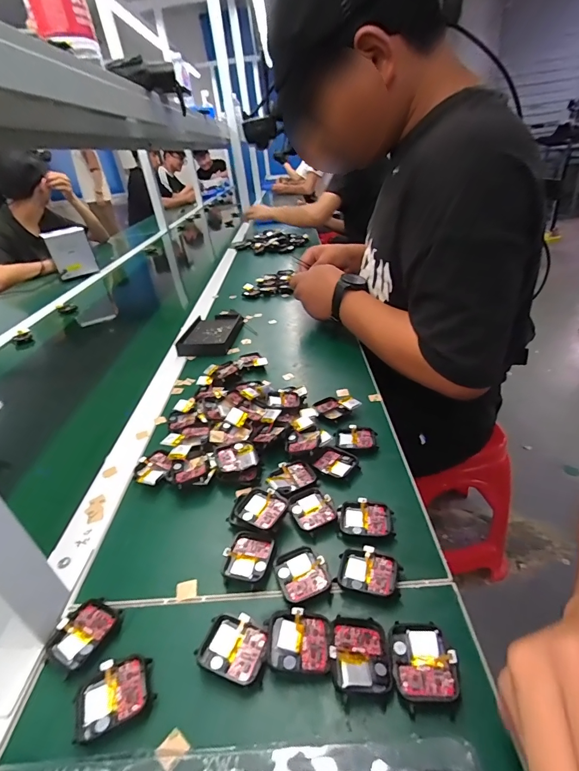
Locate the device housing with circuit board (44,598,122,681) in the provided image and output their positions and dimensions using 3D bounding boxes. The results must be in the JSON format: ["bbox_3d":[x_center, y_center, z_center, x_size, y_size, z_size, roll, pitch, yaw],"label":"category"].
[{"bbox_3d":[-0.149,0.178,0.275,0.037,0.008,0.044,8,35,24],"label":"device housing with circuit board"}]

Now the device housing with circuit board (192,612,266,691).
[{"bbox_3d":[-0.036,0.178,0.257,0.044,0.013,0.037,6,34,20],"label":"device housing with circuit board"}]

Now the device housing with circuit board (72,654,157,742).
[{"bbox_3d":[-0.111,0.196,0.241,0.045,0.011,0.037,-19,33,-18],"label":"device housing with circuit board"}]

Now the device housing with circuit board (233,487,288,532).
[{"bbox_3d":[-0.026,0.112,0.346,0.045,0.014,0.037,15,38,33],"label":"device housing with circuit board"}]

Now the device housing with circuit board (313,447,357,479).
[{"bbox_3d":[0.048,0.082,0.400,0.039,0.010,0.038,18,40,35],"label":"device housing with circuit board"}]

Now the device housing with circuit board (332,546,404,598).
[{"bbox_3d":[0.060,0.144,0.293,0.046,0.012,0.036,3,33,16],"label":"device housing with circuit board"}]

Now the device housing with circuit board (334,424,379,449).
[{"bbox_3d":[0.074,0.060,0.427,0.045,0.010,0.036,-1,32,11],"label":"device housing with circuit board"}]

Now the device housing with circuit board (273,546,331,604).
[{"bbox_3d":[0.010,0.147,0.297,0.036,0.009,0.042,-17,33,-15],"label":"device housing with circuit board"}]

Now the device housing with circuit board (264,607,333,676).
[{"bbox_3d":[0.007,0.172,0.255,0.042,0.014,0.036,-2,32,9],"label":"device housing with circuit board"}]

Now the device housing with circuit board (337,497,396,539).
[{"bbox_3d":[0.066,0.118,0.334,0.046,0.013,0.034,1,33,13],"label":"device housing with circuit board"}]

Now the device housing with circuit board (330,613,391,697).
[{"bbox_3d":[0.045,0.170,0.244,0.036,0.012,0.042,-5,32,5],"label":"device housing with circuit board"}]

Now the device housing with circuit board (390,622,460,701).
[{"bbox_3d":[0.083,0.171,0.238,0.037,0.005,0.042,-3,32,7],"label":"device housing with circuit board"}]

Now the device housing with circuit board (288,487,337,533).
[{"bbox_3d":[0.021,0.114,0.349,0.036,0.010,0.042,-18,33,-17],"label":"device housing with circuit board"}]

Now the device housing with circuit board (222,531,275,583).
[{"bbox_3d":[-0.034,0.141,0.315,0.036,0.011,0.041,4,33,17],"label":"device housing with circuit board"}]

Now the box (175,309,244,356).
[{"bbox_3d":[-0.146,-0.103,0.722,0.095,0.023,0.163,-2,32,8],"label":"box"}]

